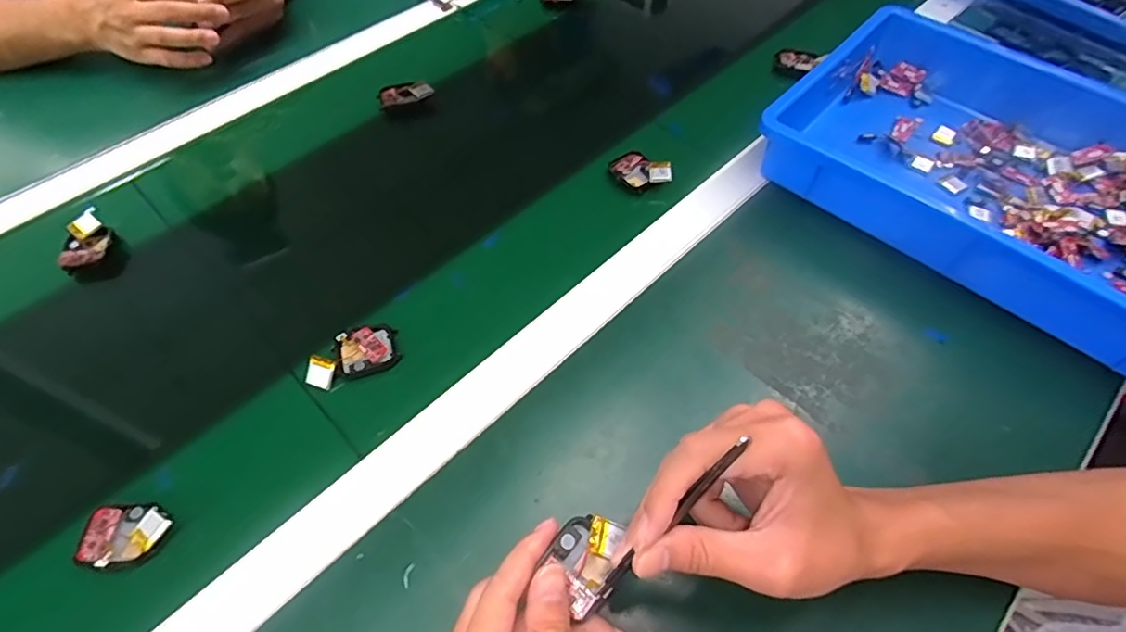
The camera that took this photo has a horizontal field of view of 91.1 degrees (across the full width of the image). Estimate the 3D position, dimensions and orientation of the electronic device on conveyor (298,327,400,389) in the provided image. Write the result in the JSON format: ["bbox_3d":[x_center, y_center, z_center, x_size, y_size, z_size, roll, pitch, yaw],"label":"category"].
[{"bbox_3d":[-0.147,0.026,0.414,0.044,0.014,0.036,-19,58,-10],"label":"electronic device on conveyor"}]

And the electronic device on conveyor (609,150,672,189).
[{"bbox_3d":[0.072,-0.133,0.513,0.057,0.016,0.039,30,62,19],"label":"electronic device on conveyor"}]

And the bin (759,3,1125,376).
[{"bbox_3d":[0.389,-0.121,0.474,0.377,0.066,0.257,37,65,22],"label":"bin"}]

